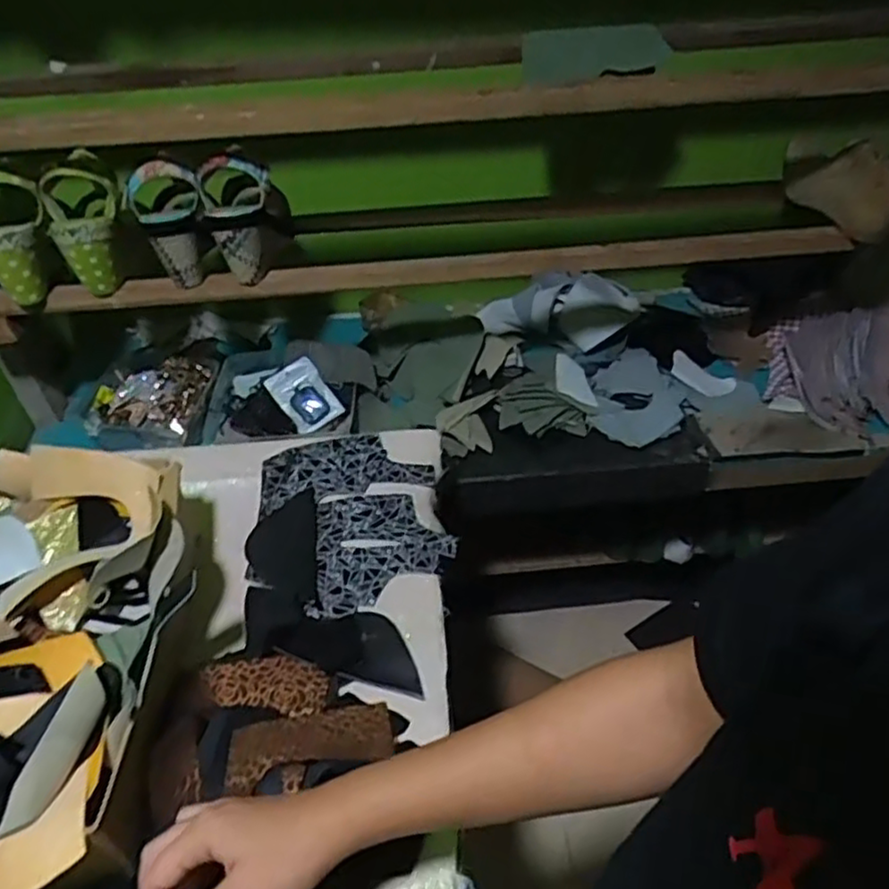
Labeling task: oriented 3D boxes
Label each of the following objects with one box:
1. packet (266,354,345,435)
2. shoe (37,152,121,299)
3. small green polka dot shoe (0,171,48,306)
[{"bbox_3d":[-0.191,-0.068,0.953,0.067,0.014,0.097,-36,88,-2],"label":"packet"},{"bbox_3d":[-0.408,-0.244,0.779,0.072,0.151,0.057,-1,19,0],"label":"shoe"},{"bbox_3d":[-0.482,-0.228,0.777,0.079,0.135,0.058,-16,45,-14],"label":"small green polka dot shoe"}]

